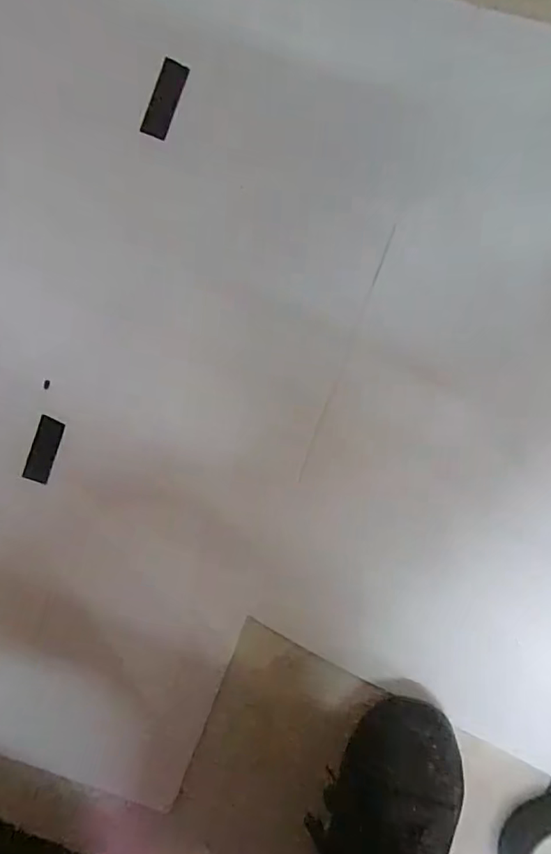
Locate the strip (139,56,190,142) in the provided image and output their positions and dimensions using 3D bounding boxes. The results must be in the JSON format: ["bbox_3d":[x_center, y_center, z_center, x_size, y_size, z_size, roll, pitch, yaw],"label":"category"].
[{"bbox_3d":[-0.098,-0.291,0.478,0.023,0.004,0.068,19,90,-18],"label":"strip"}]

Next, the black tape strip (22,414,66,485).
[{"bbox_3d":[-0.212,0.021,0.493,0.023,0.006,0.059,19,94,0],"label":"black tape strip"}]

